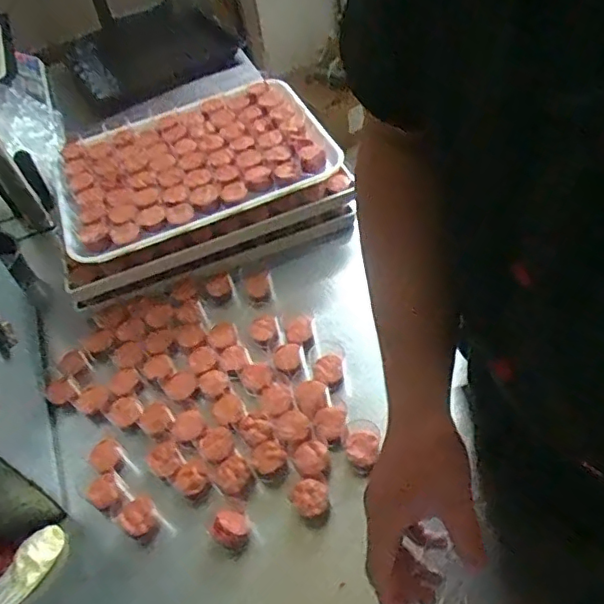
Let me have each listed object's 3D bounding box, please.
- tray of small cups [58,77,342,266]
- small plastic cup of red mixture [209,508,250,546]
[{"bbox_3d":[-0.180,-0.229,0.913,0.415,0.052,0.307,-20,49,-8],"label":"tray of small cups"},{"bbox_3d":[-0.078,0.251,0.631,0.042,0.045,0.045,-5,48,5],"label":"small plastic cup of red mixture"}]

